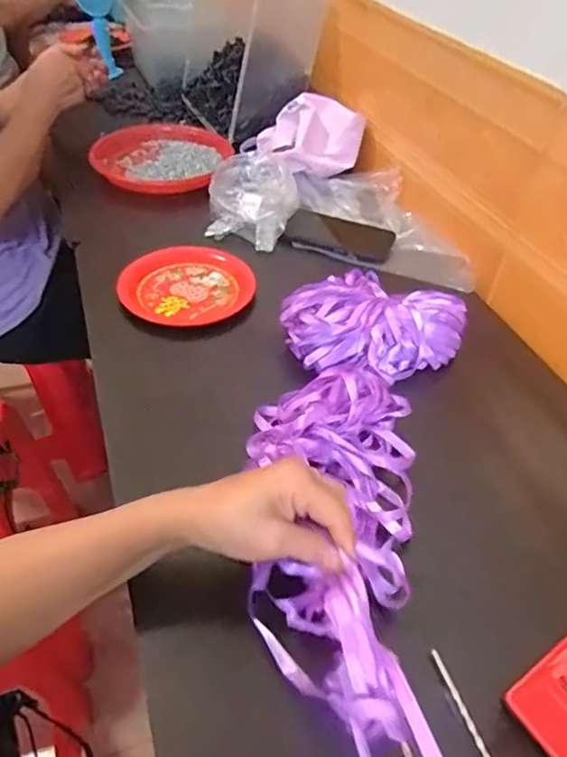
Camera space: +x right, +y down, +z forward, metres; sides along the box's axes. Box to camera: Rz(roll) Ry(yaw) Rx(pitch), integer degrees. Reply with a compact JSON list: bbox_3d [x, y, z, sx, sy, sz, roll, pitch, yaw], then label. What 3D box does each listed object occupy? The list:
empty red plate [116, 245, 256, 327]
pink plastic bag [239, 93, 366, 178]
[{"bbox_3d":[-0.125,-0.122,0.729,0.163,0.025,0.146,-9,45,-14],"label":"empty red plate"},{"bbox_3d":[0.034,-0.419,0.975,0.167,0.084,0.142,-10,45,-14],"label":"pink plastic bag"}]

